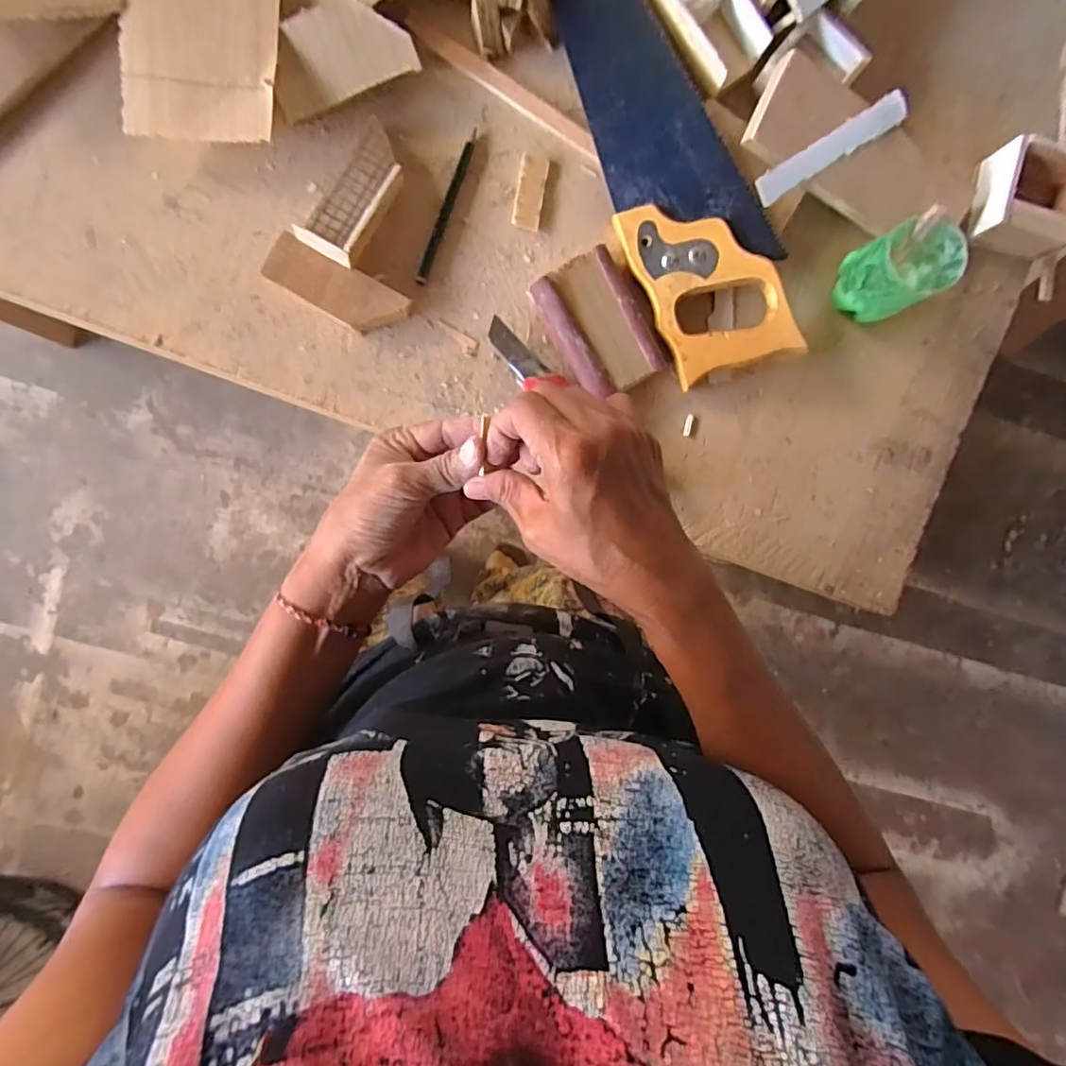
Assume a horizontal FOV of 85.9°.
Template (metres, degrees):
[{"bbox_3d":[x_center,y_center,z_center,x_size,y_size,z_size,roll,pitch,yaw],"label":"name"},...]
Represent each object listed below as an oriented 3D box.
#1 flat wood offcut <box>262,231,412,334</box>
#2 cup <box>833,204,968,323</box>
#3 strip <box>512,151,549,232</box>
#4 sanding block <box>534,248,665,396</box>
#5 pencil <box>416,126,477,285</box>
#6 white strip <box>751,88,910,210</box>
[{"bbox_3d":[-0.143,-0.176,0.417,0.099,0.020,0.037,25,90,-6],"label":"flat wood offcut"},{"bbox_3d":[0.277,-0.199,0.440,0.057,0.083,0.054,0,93,-5],"label":"cup"},{"bbox_3d":[-0.001,-0.259,0.434,0.021,0.006,0.052,9,92,-6],"label":"strip"},{"bbox_3d":[0.050,-0.156,0.439,0.067,0.024,0.100,-32,95,-3],"label":"sanding block"},{"bbox_3d":[-0.064,-0.245,0.427,0.009,0.008,0.118,20,91,-6],"label":"pencil"},{"bbox_3d":[0.219,-0.283,0.420,0.120,0.005,0.021,-31,121,3],"label":"white strip"}]

